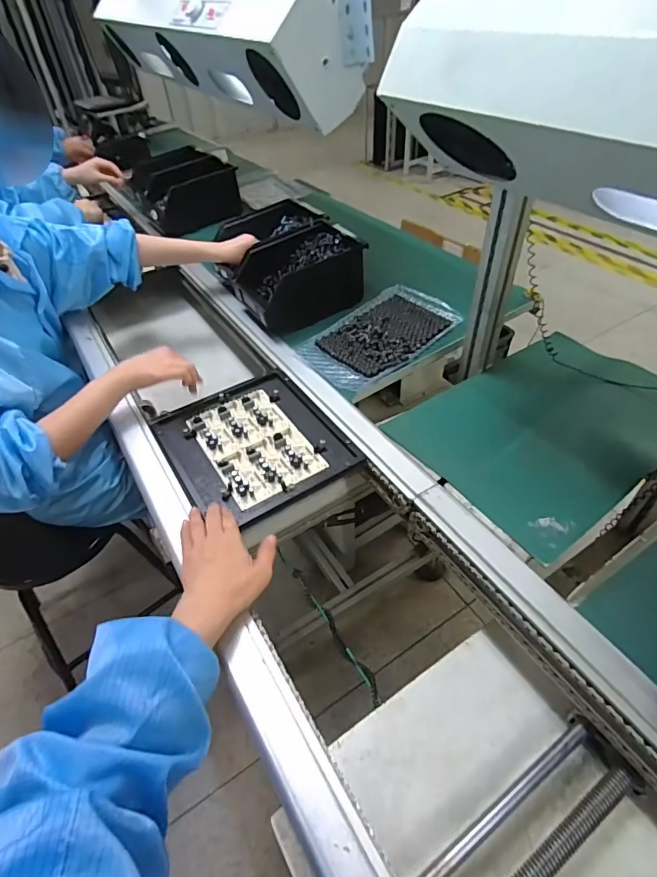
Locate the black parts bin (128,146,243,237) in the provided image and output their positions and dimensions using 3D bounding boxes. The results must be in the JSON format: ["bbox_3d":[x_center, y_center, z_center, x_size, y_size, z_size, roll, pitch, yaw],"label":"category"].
[{"bbox_3d":[-0.406,-0.690,1.252,0.230,0.128,0.288,-27,51,-22],"label":"black parts bin"}]

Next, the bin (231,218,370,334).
[{"bbox_3d":[-0.060,-0.312,0.881,0.214,0.113,0.177,-27,52,-22],"label":"bin"}]

